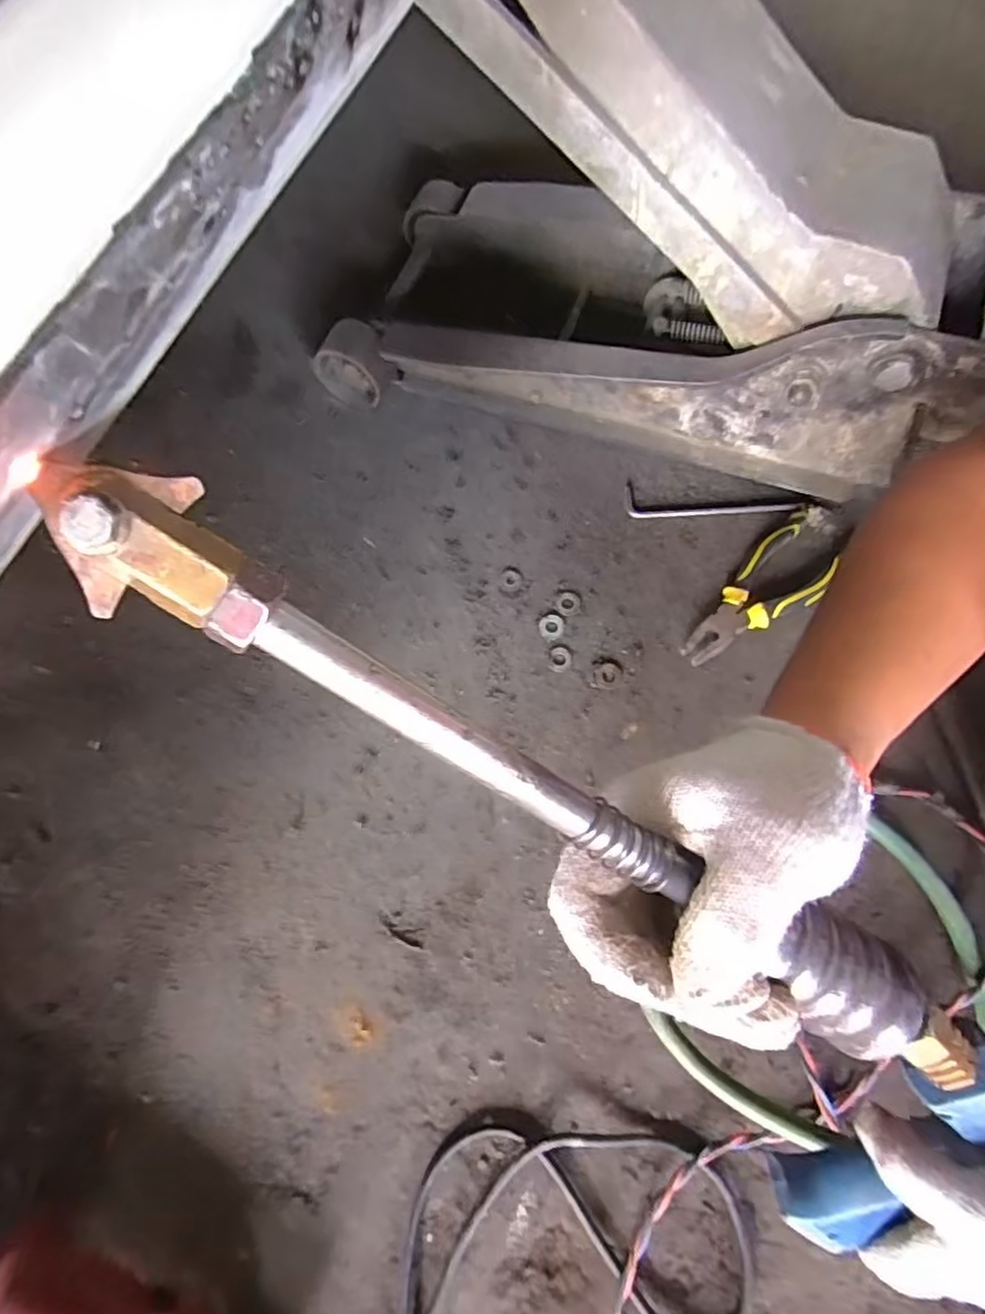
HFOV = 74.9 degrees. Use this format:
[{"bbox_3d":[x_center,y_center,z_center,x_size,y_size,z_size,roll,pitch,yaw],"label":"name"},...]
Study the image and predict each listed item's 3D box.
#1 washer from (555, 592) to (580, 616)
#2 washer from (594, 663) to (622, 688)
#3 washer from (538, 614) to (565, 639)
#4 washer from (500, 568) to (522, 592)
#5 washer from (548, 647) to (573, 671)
[{"bbox_3d":[0.074,-0.052,0.630,0.024,0.004,0.026,9,68,6],"label":"washer"},{"bbox_3d":[0.108,0.017,0.601,0.026,0.004,0.025,-1,68,2],"label":"washer"},{"bbox_3d":[0.058,-0.030,0.622,0.024,0.004,0.024,8,68,5],"label":"washer"},{"bbox_3d":[0.019,-0.078,0.644,0.021,0.004,0.025,10,68,6],"label":"washer"},{"bbox_3d":[0.064,0.001,0.609,0.022,0.004,0.024,-1,68,2],"label":"washer"}]

